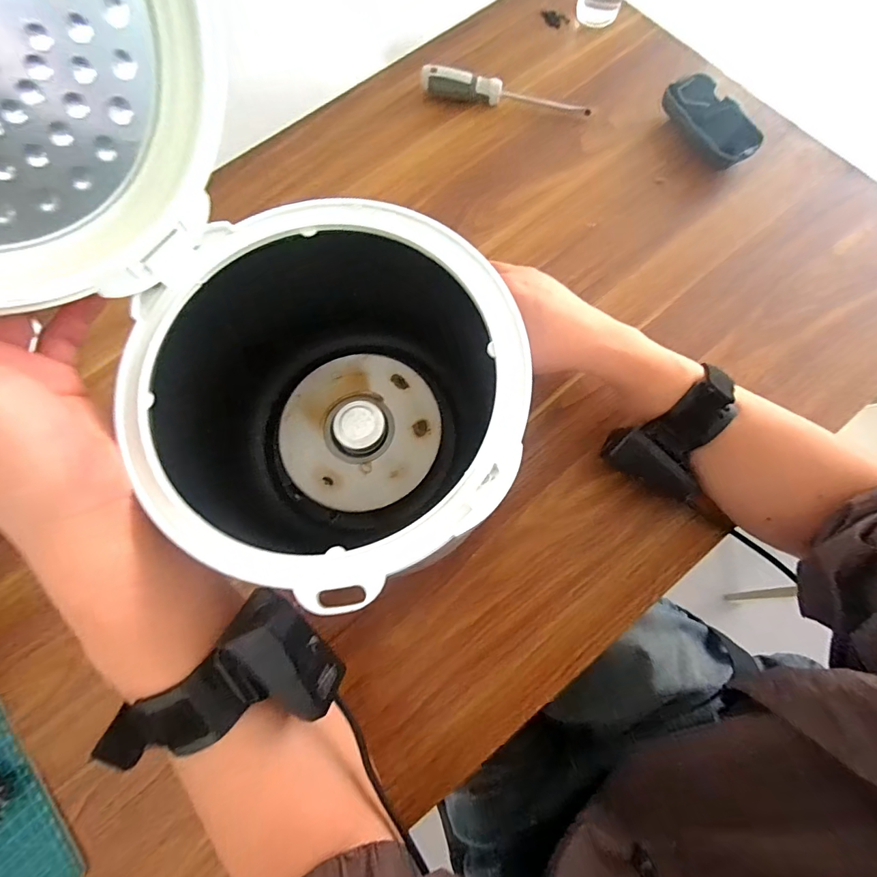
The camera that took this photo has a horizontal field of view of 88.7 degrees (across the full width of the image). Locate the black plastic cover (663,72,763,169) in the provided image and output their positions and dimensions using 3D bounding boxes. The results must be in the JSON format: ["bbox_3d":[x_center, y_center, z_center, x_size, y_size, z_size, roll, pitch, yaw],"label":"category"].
[{"bbox_3d":[0.286,-0.328,0.466,0.056,0.027,0.111,-22,76,-6],"label":"black plastic cover"}]

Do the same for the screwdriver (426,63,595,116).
[{"bbox_3d":[0.073,-0.378,0.487,0.182,0.023,0.025,7,75,2],"label":"screwdriver"}]

